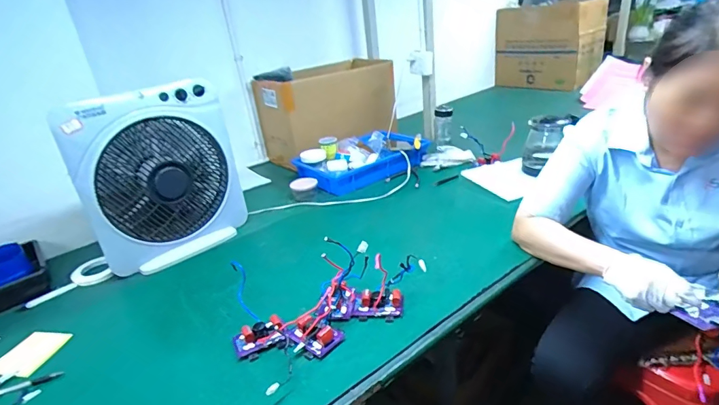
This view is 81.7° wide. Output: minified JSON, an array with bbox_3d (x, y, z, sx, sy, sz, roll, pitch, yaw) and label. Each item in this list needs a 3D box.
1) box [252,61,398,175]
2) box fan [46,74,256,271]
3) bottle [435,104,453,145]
[{"bbox_3d":[-0.122,-0.392,1.740,0.543,0.337,0.322,-20,28,-26],"label":"box"},{"bbox_3d":[-0.500,-0.070,1.069,0.381,0.411,0.134,-24,29,-31],"label":"box fan"},{"bbox_3d":[0.309,-0.284,1.522,0.066,0.132,0.053,-2,25,11],"label":"bottle"}]

